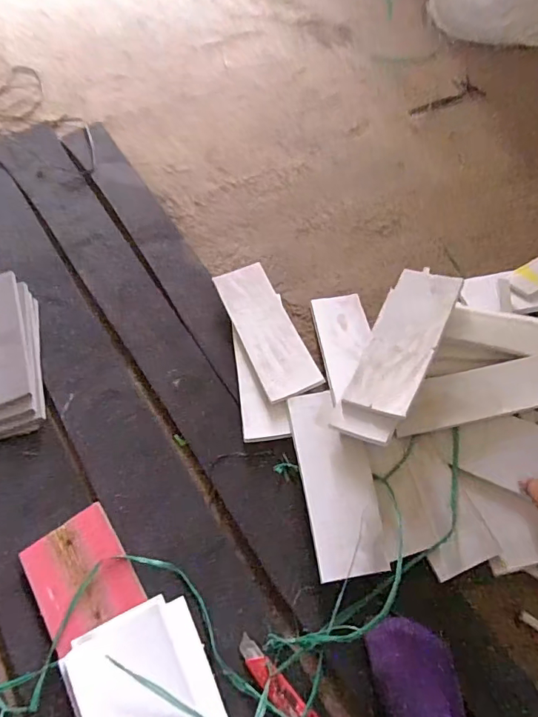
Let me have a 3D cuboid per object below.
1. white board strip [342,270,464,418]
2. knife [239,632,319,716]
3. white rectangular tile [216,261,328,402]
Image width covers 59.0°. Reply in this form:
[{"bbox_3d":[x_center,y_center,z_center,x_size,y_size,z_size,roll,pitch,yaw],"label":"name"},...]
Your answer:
[{"bbox_3d":[0.224,-0.035,0.791,0.110,0.019,0.285,17,62,30],"label":"white board strip"},{"bbox_3d":[0.017,0.427,0.605,0.033,0.008,0.159,-38,66,-18],"label":"knife"},{"bbox_3d":[-0.006,-0.054,0.864,0.100,0.012,0.278,-24,68,-6],"label":"white rectangular tile"}]

